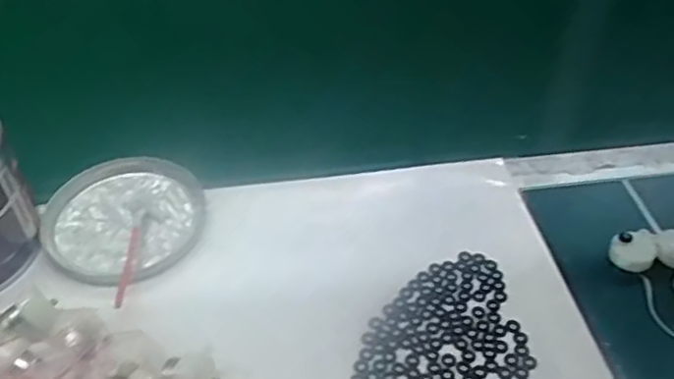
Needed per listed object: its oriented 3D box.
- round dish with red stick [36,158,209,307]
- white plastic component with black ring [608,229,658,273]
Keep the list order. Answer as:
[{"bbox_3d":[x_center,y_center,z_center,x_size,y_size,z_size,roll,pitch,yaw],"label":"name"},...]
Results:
[{"bbox_3d":[-0.174,0.023,0.562,0.120,0.018,0.130,1,45,-1],"label":"round dish with red stick"},{"bbox_3d":[0.234,0.048,0.534,0.033,0.027,0.037,24,50,21],"label":"white plastic component with black ring"}]

